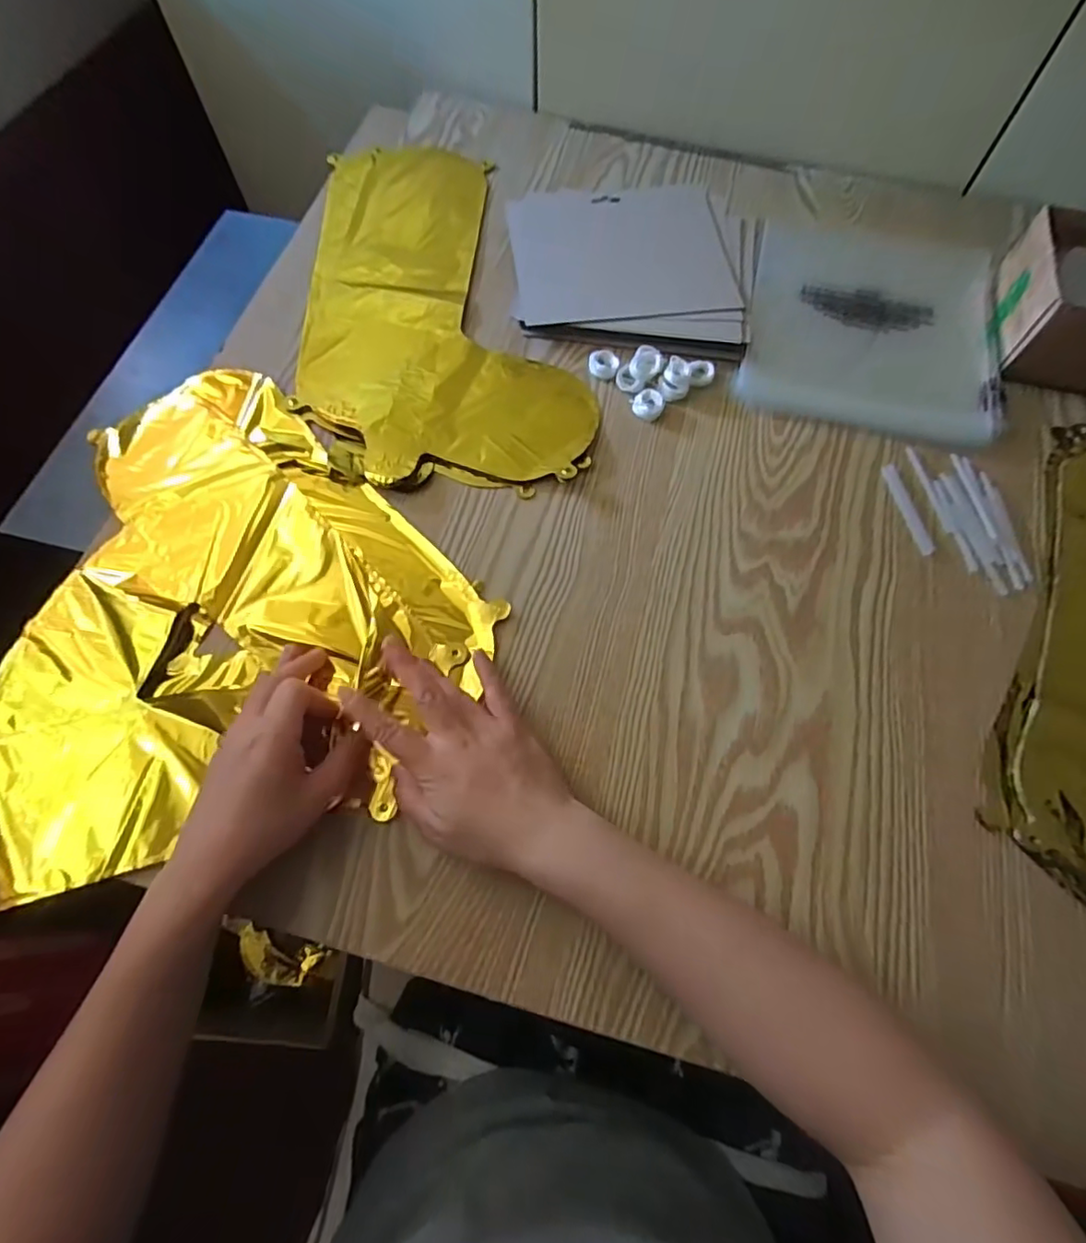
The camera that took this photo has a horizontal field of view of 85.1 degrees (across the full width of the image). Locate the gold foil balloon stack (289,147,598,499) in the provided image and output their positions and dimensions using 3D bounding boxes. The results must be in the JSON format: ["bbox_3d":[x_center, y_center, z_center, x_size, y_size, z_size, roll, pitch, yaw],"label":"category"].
[{"bbox_3d":[-0.092,-0.291,0.530,0.232,0.011,0.407,-4,67,-3],"label":"gold foil balloon stack"}]

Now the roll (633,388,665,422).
[{"bbox_3d":[0.087,-0.178,0.485,0.025,0.006,0.029,12,67,4],"label":"roll"}]

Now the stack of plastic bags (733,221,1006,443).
[{"bbox_3d":[0.289,-0.262,0.521,0.206,0.015,0.217,14,67,5],"label":"stack of plastic bags"}]

